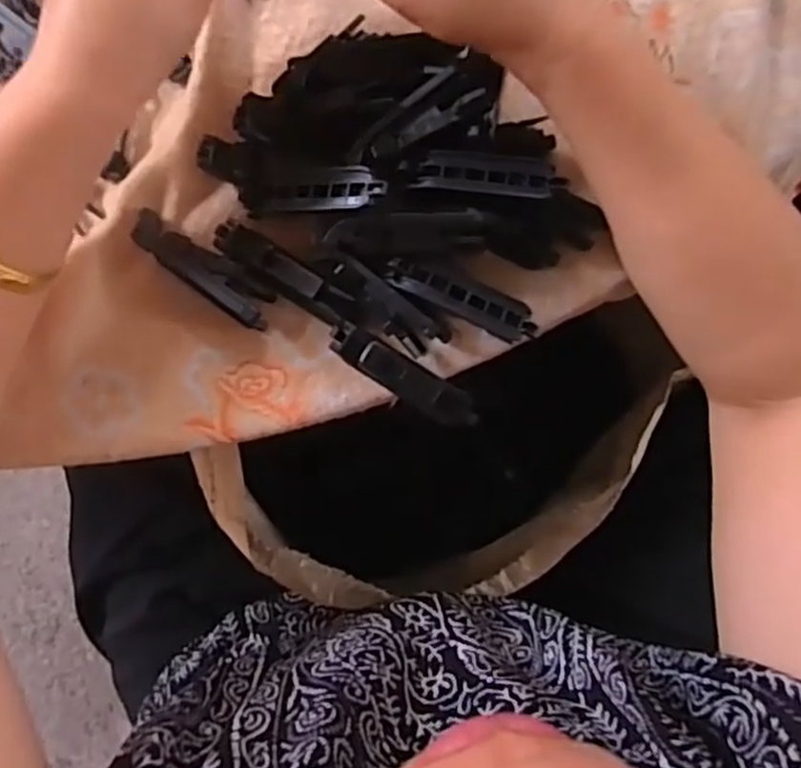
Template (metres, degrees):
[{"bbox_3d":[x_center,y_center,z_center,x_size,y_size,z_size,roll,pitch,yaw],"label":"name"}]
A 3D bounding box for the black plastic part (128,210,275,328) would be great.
[{"bbox_3d":[-0.091,-0.052,0.328,0.071,0.014,0.020,34,88,1],"label":"black plastic part"}]

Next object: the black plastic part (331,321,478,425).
[{"bbox_3d":[0.002,-0.003,0.327,0.074,0.017,0.017,31,88,1],"label":"black plastic part"}]

